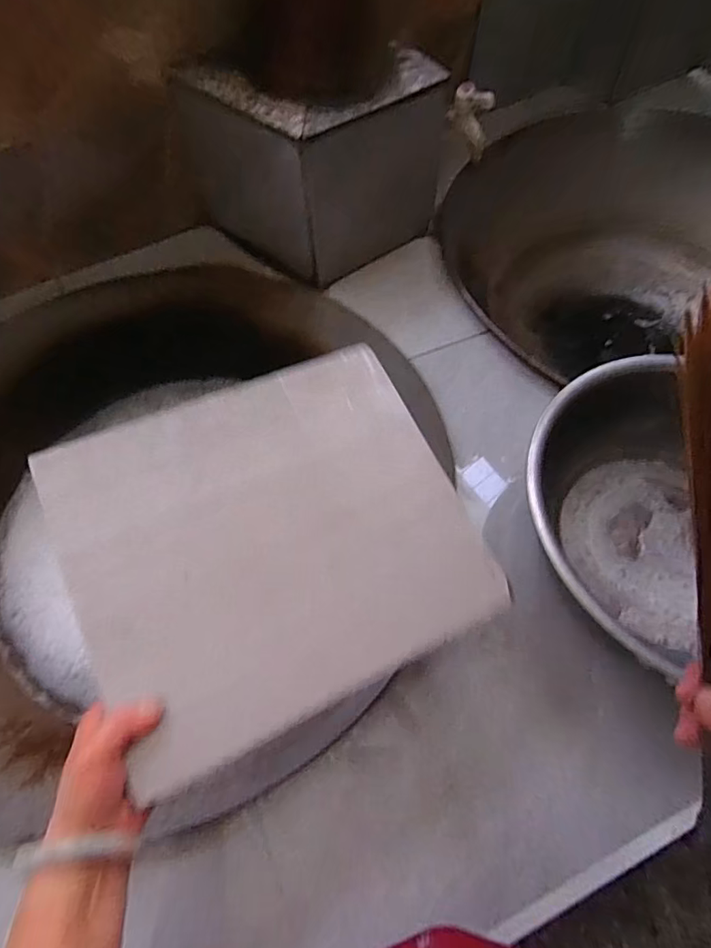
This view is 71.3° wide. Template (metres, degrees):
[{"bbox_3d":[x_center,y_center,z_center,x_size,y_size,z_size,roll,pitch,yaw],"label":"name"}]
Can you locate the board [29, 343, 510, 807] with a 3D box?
[{"bbox_3d":[-0.063,0.048,0.414,0.310,0.021,0.275,-23,76,-18],"label":"board"}]

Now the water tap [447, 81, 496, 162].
[{"bbox_3d":[0.174,-0.539,0.758,0.064,0.088,0.030,14,61,8],"label":"water tap"}]

